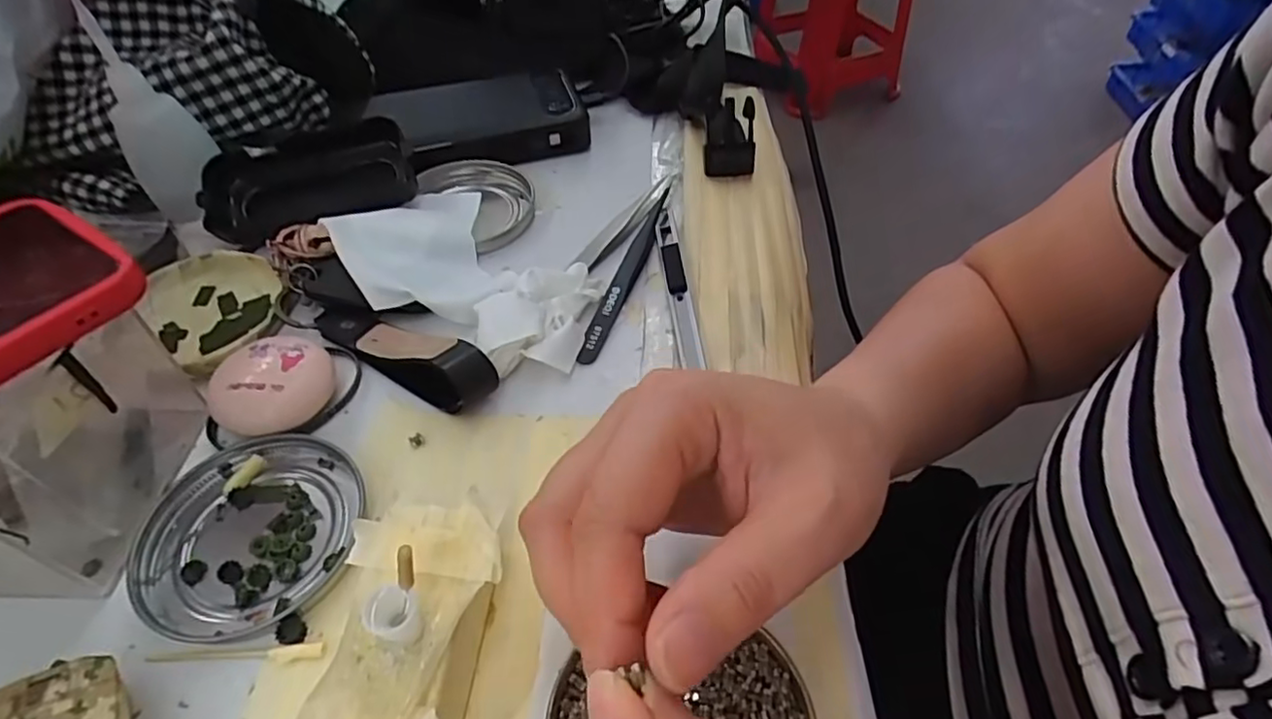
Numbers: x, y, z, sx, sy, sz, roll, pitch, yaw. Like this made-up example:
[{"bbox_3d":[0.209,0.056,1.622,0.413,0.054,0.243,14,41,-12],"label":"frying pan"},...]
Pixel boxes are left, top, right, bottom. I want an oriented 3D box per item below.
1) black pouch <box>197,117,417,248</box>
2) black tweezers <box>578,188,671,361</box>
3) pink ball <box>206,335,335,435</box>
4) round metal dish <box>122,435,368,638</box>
[{"bbox_3d":[-0.182,-0.102,0.356,0.108,0.031,0.047,-16,52,-13],"label":"black pouch"},{"bbox_3d":[-0.003,-0.048,0.330,0.010,0.008,0.126,15,52,12],"label":"black tweezers"},{"bbox_3d":[-0.154,0.012,0.272,0.043,0.023,0.041,0,50,0],"label":"pink ball"},{"bbox_3d":[-0.144,0.064,0.239,0.076,0.008,0.074,0,50,0],"label":"round metal dish"}]

